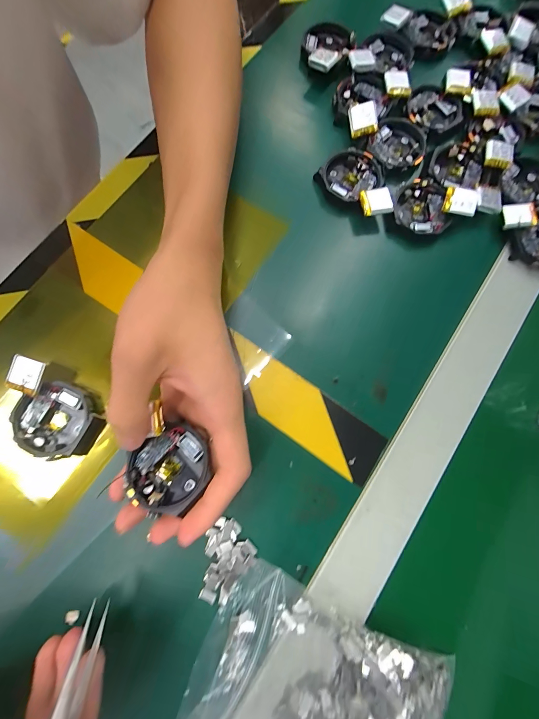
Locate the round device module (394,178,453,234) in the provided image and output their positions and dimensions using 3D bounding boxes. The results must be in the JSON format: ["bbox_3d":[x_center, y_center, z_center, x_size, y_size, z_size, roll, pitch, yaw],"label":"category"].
[{"bbox_3d":[0.123,-0.121,0.228,0.042,0.009,0.043,1,79,-3],"label":"round device module"}]

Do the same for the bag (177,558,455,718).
[{"bbox_3d":[0.024,0.192,0.161,0.131,0.020,0.093,28,79,3],"label":"bag"}]

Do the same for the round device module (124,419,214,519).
[{"bbox_3d":[-0.057,0.063,0.166,0.044,0.014,0.045,0,79,-1],"label":"round device module"}]

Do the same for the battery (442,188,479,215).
[{"bbox_3d":[0.149,-0.122,0.222,0.023,0.004,0.019,16,92,10],"label":"battery"}]

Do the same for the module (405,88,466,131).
[{"bbox_3d":[0.141,-0.213,0.249,0.044,0.009,0.048,38,80,5],"label":"module"}]

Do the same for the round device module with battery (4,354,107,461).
[{"bbox_3d":[-0.147,0.036,0.188,0.066,0.020,0.046,40,80,5],"label":"round device module with battery"}]

